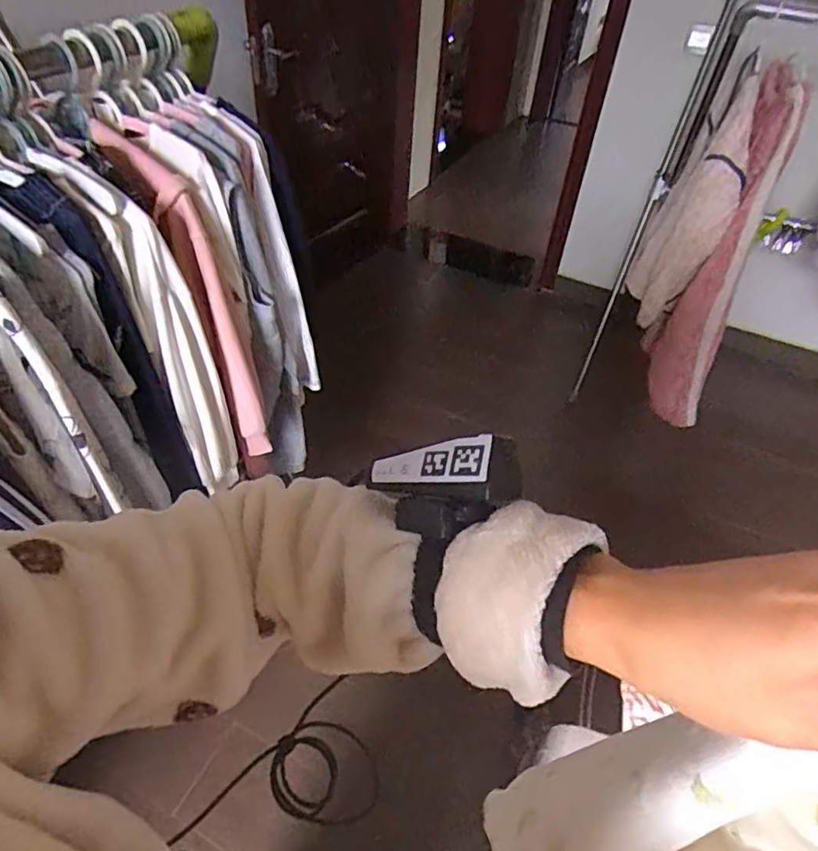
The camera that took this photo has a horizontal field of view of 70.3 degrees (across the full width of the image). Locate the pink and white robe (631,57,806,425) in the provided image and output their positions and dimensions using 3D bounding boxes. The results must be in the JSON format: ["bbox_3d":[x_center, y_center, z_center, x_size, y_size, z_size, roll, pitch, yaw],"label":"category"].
[{"bbox_3d":[0.713,-0.409,1.416,0.273,0.793,0.295,20,47,14],"label":"pink and white robe"}]

